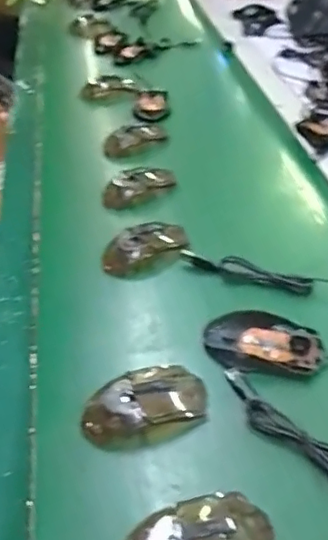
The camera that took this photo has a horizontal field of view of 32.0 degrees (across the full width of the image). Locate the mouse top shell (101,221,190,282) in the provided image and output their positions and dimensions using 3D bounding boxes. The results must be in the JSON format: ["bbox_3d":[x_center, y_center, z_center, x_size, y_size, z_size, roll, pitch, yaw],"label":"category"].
[{"bbox_3d":[-0.016,-0.026,0.663,0.110,0.033,0.060,-20,41,-18],"label":"mouse top shell"}]

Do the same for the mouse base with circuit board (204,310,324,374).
[{"bbox_3d":[0.095,0.067,0.550,0.107,0.016,0.067,3,39,9],"label":"mouse base with circuit board"}]

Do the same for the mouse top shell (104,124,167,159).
[{"bbox_3d":[-0.047,-0.204,0.884,0.098,0.034,0.049,-20,41,-18],"label":"mouse top shell"}]

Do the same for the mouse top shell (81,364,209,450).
[{"bbox_3d":[-0.016,0.115,0.492,0.107,0.029,0.061,-20,41,-18],"label":"mouse top shell"}]

